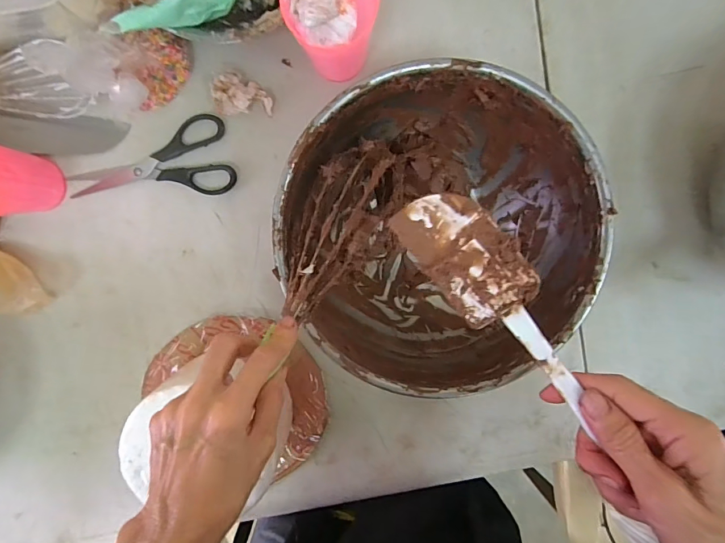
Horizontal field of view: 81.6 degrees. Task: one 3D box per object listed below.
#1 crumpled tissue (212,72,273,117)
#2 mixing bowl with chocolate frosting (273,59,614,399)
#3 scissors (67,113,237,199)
[{"bbox_3d":[-0.110,-0.162,0.389,0.051,0.028,0.036,17,96,-2],"label":"crumpled tissue"},{"bbox_3d":[0.059,-0.033,0.368,0.246,0.105,0.245,0,96,-1],"label":"mixing bowl with chocolate frosting"},{"bbox_3d":[-0.206,-0.100,0.406,0.159,0.007,0.072,-12,96,1],"label":"scissors"}]

